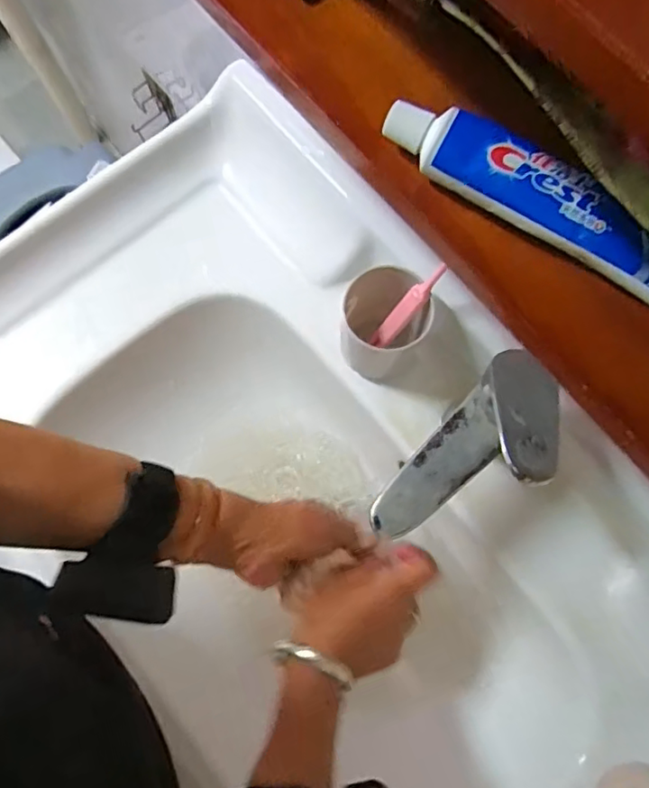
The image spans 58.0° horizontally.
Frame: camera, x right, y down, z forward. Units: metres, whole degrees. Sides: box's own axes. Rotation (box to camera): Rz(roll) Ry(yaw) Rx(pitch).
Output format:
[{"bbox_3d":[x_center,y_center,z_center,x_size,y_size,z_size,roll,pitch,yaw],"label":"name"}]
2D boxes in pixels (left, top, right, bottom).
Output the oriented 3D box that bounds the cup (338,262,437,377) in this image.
[{"bbox_3d":[0.052,-0.062,0.505,0.077,0.091,0.063,-24,77,-7],"label":"cup"}]

